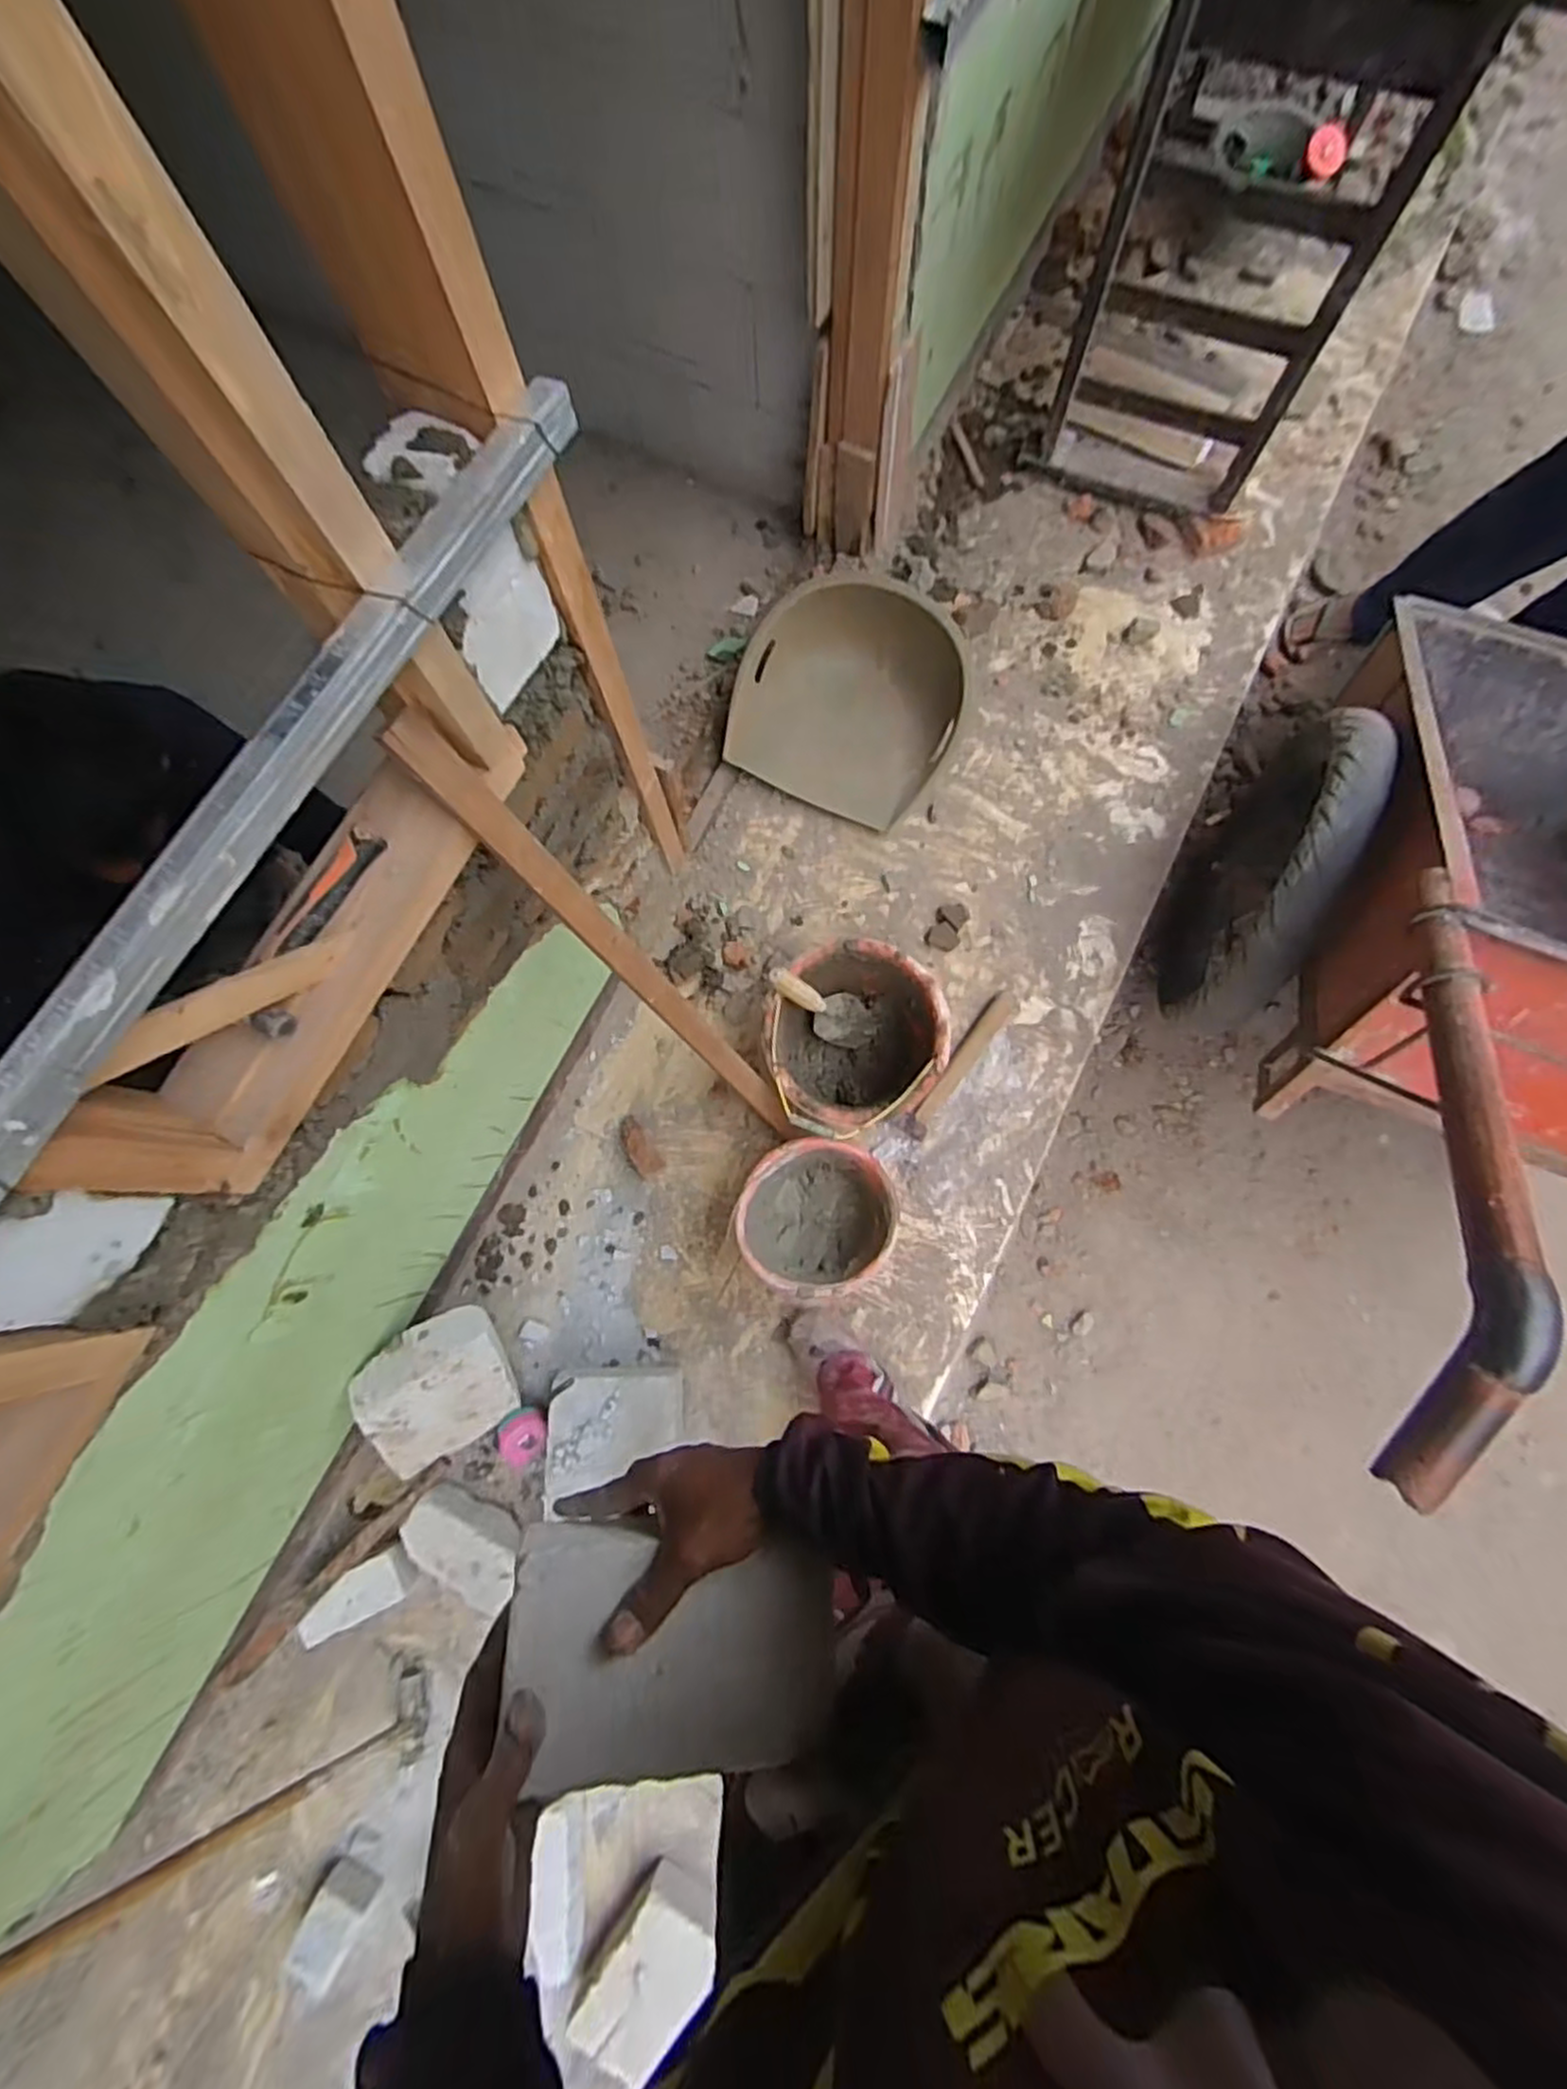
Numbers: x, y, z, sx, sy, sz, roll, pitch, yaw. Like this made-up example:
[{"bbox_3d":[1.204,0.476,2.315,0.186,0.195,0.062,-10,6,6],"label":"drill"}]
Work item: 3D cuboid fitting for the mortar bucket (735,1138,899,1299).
[{"bbox_3d":[0.052,0.279,1.248,0.232,0.175,0.224,0,78,1],"label":"mortar bucket"}]

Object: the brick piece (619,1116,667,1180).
[{"bbox_3d":[-0.256,0.177,1.337,0.051,0.045,0.118,-34,80,-6],"label":"brick piece"}]

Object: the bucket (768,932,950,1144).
[{"bbox_3d":[0.113,-0.003,1.278,0.284,0.223,0.279,0,78,1],"label":"bucket"}]

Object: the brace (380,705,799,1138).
[{"bbox_3d":[-0.169,-0.076,0.966,0.031,0.808,0.047,33,79,39],"label":"brace"}]

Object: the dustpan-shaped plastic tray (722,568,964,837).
[{"bbox_3d":[0.126,-0.648,1.443,0.442,0.170,0.383,24,79,5],"label":"dustpan-shaped plastic tray"}]

